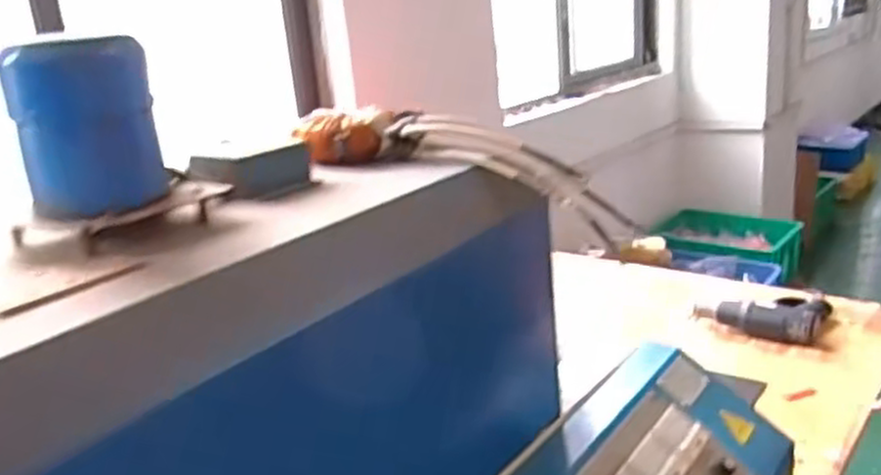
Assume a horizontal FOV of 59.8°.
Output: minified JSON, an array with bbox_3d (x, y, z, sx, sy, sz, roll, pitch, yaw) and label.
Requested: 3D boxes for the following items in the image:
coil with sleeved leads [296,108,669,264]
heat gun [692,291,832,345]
[{"bbox_3d":[0.032,-0.078,0.841,0.431,0.081,0.094,20,24,14],"label":"coil with sleeved leads"},{"bbox_3d":[0.705,0.150,1.688,0.255,0.067,0.224,7,21,34],"label":"heat gun"}]

